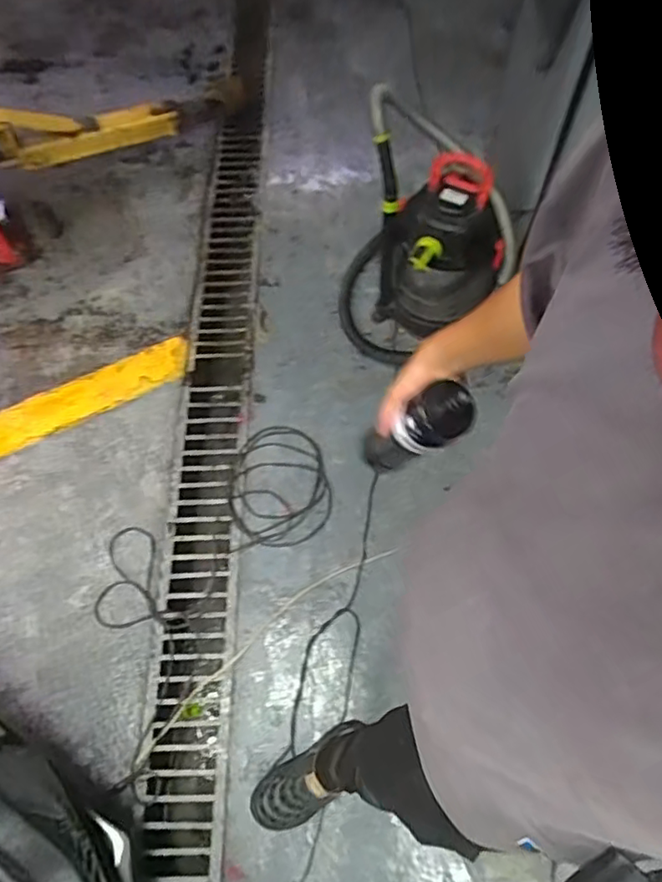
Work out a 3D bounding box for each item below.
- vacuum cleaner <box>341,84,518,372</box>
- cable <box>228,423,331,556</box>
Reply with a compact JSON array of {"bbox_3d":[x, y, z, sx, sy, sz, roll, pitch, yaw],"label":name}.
[{"bbox_3d":[0.253,-0.580,1.691,0.445,0.664,0.414,-1,62,1],"label":"vacuum cleaner"},{"bbox_3d":[-0.155,0.127,1.731,0.288,0.039,0.351,-14,64,-4],"label":"cable"}]

